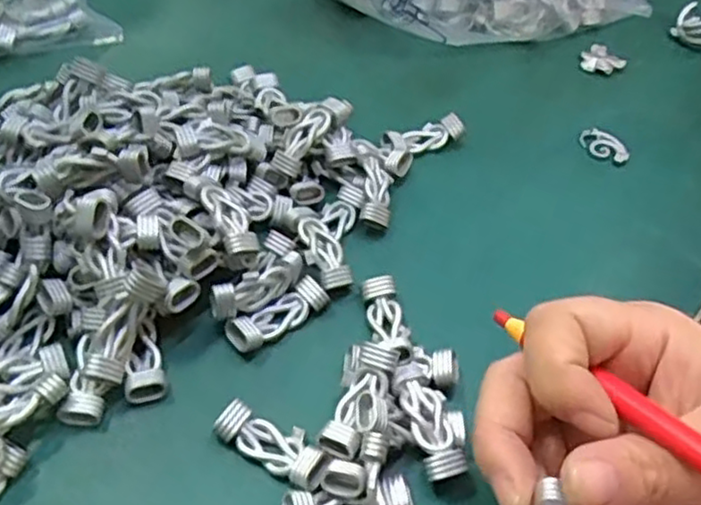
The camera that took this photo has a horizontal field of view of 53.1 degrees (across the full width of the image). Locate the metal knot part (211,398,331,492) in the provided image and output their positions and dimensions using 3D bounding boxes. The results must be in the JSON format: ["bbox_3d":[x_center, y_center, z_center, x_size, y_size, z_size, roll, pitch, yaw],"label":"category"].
[{"bbox_3d":[-0.028,0.070,0.257,0.044,0.007,0.019,26,52,17],"label":"metal knot part"}]

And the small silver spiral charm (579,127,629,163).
[{"bbox_3d":[0.137,-0.058,0.379,0.027,0.006,0.015,26,52,17],"label":"small silver spiral charm"}]

